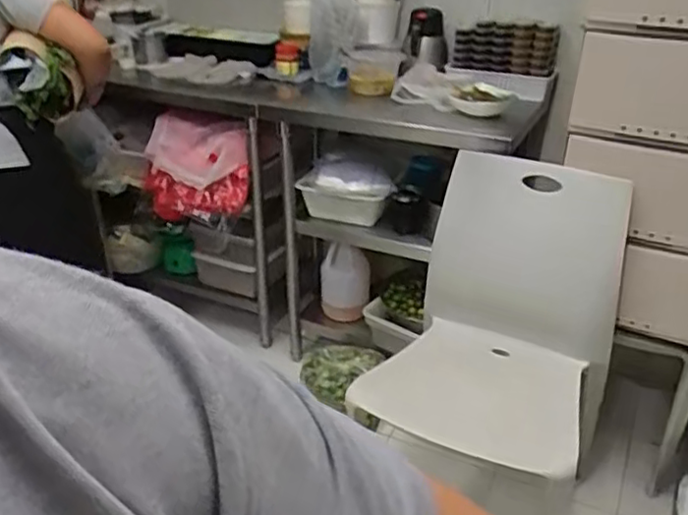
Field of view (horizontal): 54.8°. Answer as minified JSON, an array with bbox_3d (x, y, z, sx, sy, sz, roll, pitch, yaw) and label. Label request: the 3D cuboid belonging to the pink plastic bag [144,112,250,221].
[{"bbox_3d":[-0.411,-0.241,1.814,0.302,0.267,0.065,8,4,15],"label":"pink plastic bag"}]

